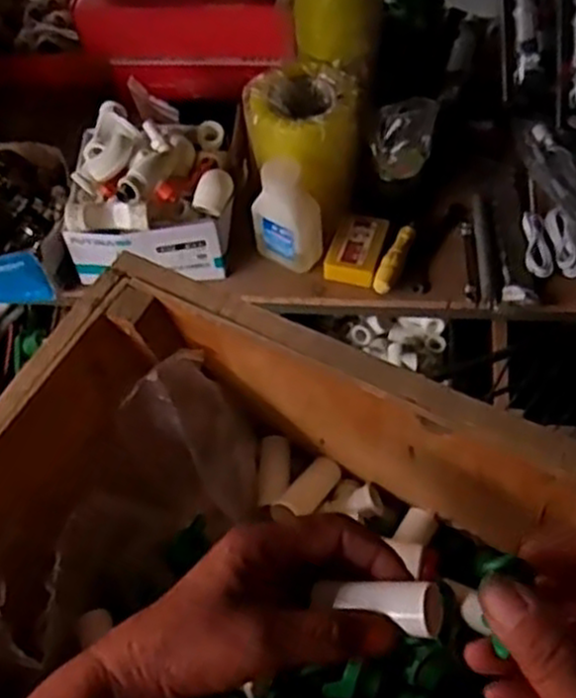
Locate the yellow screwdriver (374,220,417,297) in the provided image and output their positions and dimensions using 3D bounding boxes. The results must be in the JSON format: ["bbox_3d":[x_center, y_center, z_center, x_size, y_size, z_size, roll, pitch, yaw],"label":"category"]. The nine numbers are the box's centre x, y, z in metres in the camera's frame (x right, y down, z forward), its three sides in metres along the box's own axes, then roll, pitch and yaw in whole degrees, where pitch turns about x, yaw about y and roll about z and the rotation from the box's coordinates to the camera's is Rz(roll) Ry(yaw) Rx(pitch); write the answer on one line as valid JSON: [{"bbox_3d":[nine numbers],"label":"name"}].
[{"bbox_3d":[0.144,-0.122,1.026,0.027,0.019,0.132,21,61,17],"label":"yellow screwdriver"}]

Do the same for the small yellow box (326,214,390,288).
[{"bbox_3d":[0.092,-0.130,1.031,0.066,0.025,0.109,16,59,14],"label":"small yellow box"}]

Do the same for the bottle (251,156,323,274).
[{"bbox_3d":[-0.001,-0.167,0.986,0.082,0.150,0.048,27,62,20],"label":"bottle"}]

